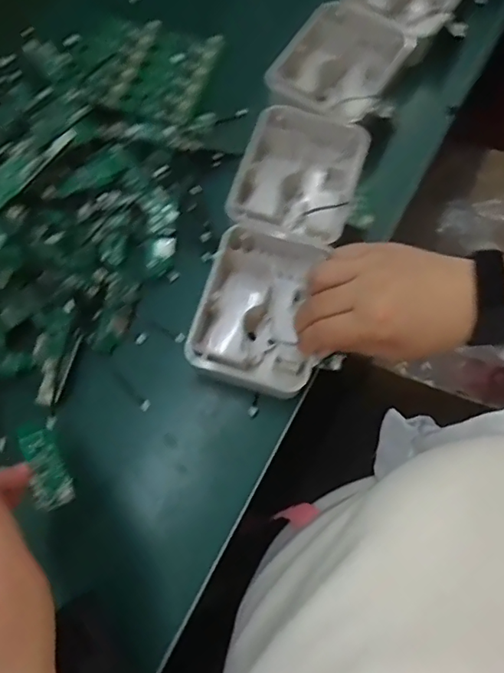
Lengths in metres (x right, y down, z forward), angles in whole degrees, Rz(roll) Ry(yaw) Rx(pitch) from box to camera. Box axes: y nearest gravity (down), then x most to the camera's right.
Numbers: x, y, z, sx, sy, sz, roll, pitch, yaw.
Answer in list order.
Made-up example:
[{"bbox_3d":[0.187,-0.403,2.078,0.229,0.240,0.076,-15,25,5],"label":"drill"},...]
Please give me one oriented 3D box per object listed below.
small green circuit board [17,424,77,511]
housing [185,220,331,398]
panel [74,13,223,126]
[{"bbox_3d":[-0.144,0.088,0.355,0.024,0.004,0.069,-15,49,-27],"label":"small green circuit board"},{"bbox_3d":[0.008,-0.021,0.426,0.096,0.037,0.129,16,74,7],"label":"housing"},{"bbox_3d":[-0.113,-0.276,0.521,0.136,0.020,0.123,15,74,7],"label":"panel"}]

